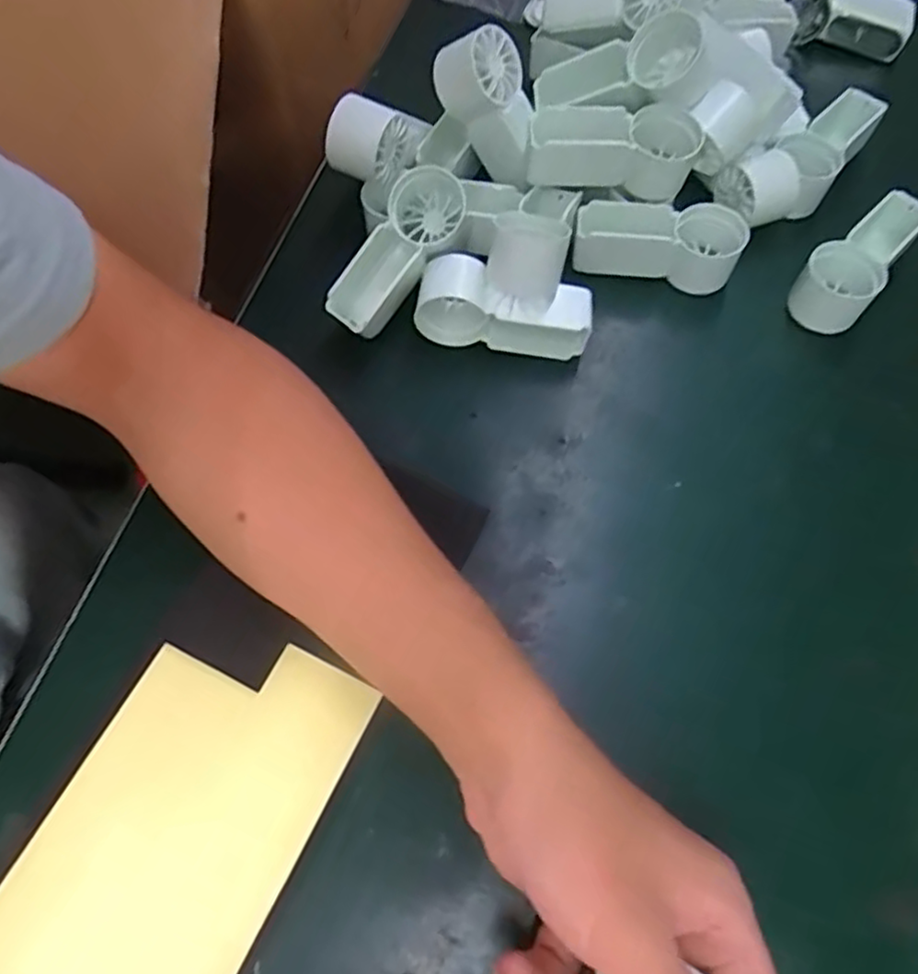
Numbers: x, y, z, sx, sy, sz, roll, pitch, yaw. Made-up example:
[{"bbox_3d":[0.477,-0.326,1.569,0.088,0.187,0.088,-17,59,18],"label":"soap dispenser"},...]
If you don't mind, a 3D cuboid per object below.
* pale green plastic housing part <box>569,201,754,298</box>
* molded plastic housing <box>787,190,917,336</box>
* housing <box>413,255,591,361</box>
[{"bbox_3d":[0.116,-0.143,0.412,0.093,0.042,0.038,9,65,3],"label":"pale green plastic housing part"},{"bbox_3d":[0.230,-0.131,0.405,0.041,0.037,0.094,35,69,15],"label":"molded plastic housing"},{"bbox_3d":[0.025,-0.098,0.382,0.093,0.041,0.033,8,65,3],"label":"housing"}]

